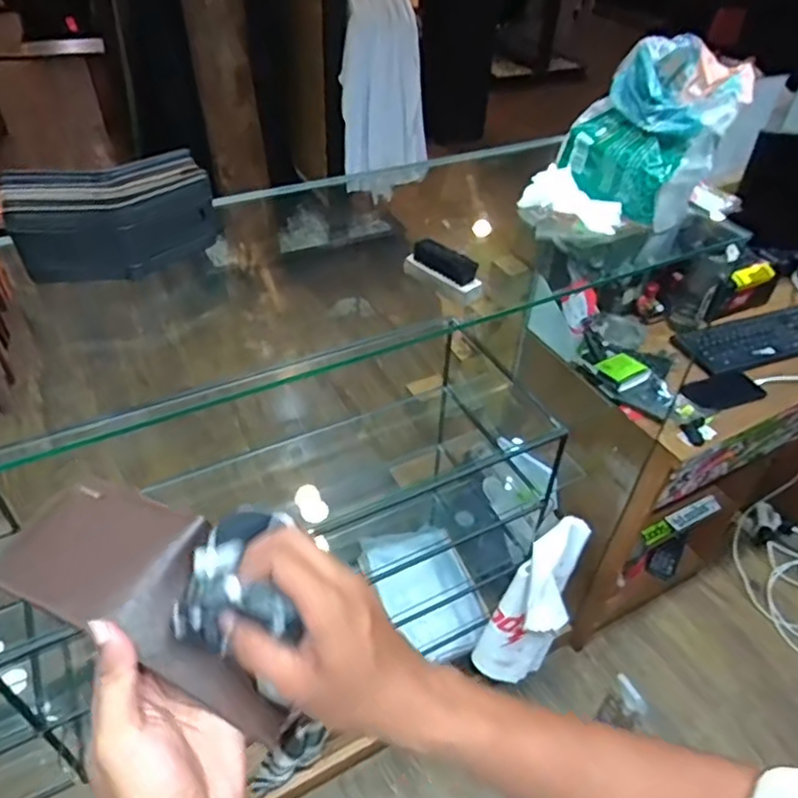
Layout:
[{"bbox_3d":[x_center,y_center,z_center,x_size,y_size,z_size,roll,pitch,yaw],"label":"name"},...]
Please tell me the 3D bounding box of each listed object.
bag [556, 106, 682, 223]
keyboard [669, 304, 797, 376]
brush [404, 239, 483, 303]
[{"bbox_3d":[0.303,-0.330,0.876,0.068,0.091,0.170,-17,47,-20],"label":"bag"},{"bbox_3d":[0.844,-0.146,1.394,0.521,0.033,0.144,-17,47,-20],"label":"keyboard"},{"bbox_3d":[0.050,-0.149,0.720,0.097,0.047,0.025,33,51,28],"label":"brush"}]

